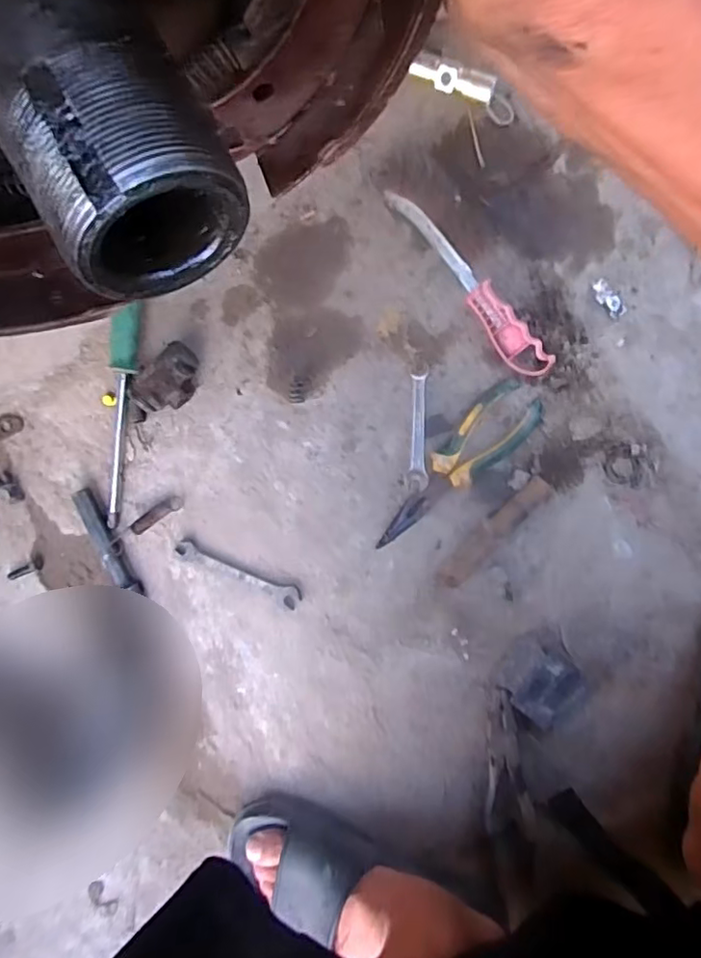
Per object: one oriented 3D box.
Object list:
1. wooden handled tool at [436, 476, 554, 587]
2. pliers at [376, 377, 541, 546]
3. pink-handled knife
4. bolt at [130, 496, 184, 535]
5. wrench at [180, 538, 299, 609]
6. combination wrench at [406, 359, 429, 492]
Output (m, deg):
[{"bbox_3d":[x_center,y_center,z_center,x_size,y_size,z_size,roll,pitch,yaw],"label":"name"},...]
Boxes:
[{"bbox_3d":[0.131,0.050,0.532,0.128,0.023,0.024,-45,90,7],"label":"wooden handled tool"},{"bbox_3d":[0.098,-0.007,0.536,0.054,0.021,0.188,40,97,0],"label":"pliers"},{"bbox_3d":[0.106,-0.178,0.526,0.030,0.026,0.212,-38,91,7],"label":"pink-handled knife"},{"bbox_3d":[-0.192,0.036,0.577,0.054,0.011,0.014,-32,92,6],"label":"bolt"},{"bbox_3d":[-0.110,0.095,0.572,0.128,0.007,0.022,22,96,2],"label":"wrench"},{"bbox_3d":[0.063,-0.052,0.535,0.018,0.004,0.121,1,85,7],"label":"combination wrench"}]

